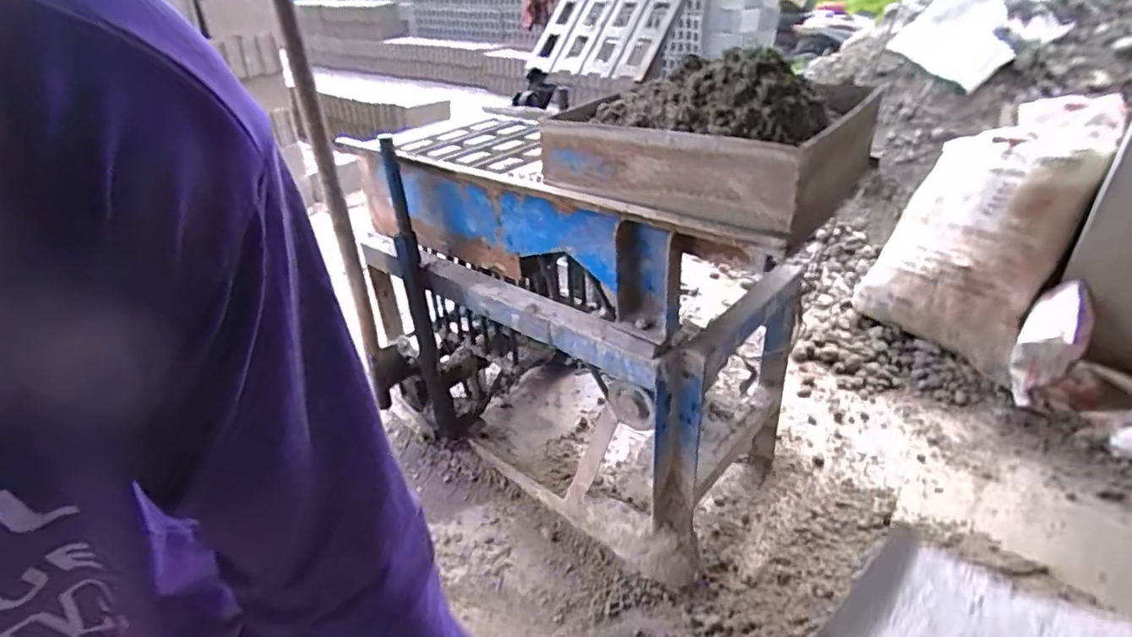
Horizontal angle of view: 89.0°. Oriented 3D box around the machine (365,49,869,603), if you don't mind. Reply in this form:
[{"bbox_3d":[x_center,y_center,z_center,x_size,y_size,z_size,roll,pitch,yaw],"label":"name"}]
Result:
[{"bbox_3d":[0.078,-0.037,1.332,0.926,1.008,0.481,20,39,33],"label":"machine"}]

